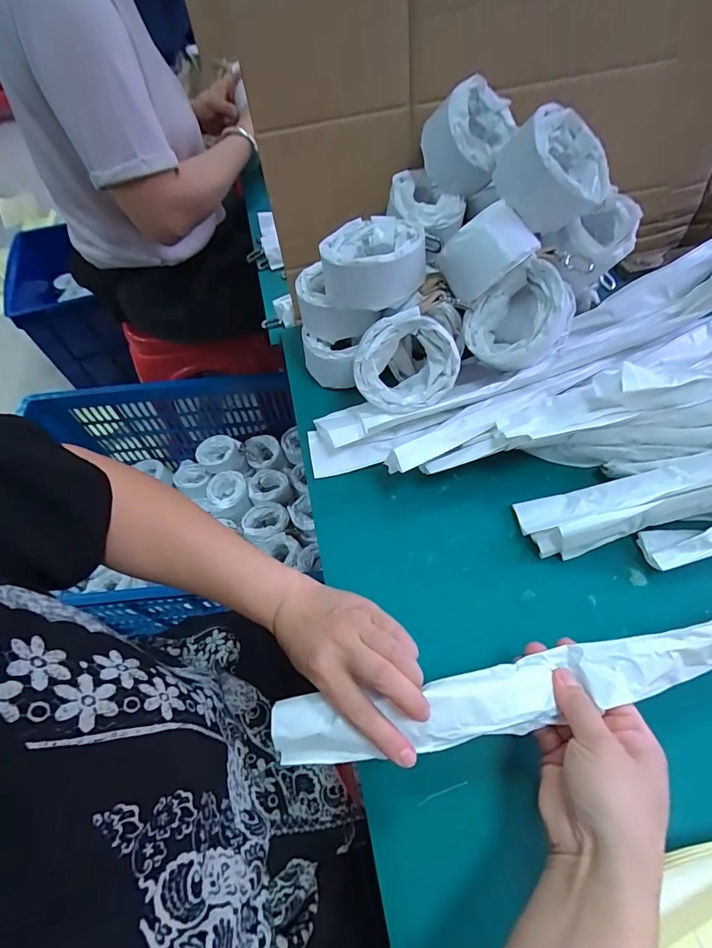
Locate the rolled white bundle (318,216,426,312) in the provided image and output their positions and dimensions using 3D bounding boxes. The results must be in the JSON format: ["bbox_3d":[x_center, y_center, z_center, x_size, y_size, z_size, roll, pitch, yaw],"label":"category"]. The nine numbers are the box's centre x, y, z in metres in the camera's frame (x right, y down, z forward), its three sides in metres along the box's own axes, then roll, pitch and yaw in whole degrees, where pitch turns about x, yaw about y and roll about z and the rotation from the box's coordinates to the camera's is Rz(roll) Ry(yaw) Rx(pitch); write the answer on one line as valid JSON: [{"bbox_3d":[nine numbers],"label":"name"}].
[{"bbox_3d":[0.015,-0.202,0.405,0.097,0.051,0.086,-21,61,-10],"label":"rolled white bundle"}]

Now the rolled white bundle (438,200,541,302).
[{"bbox_3d":[0.127,-0.206,0.398,0.074,0.058,0.058,-35,64,-18],"label":"rolled white bundle"}]

